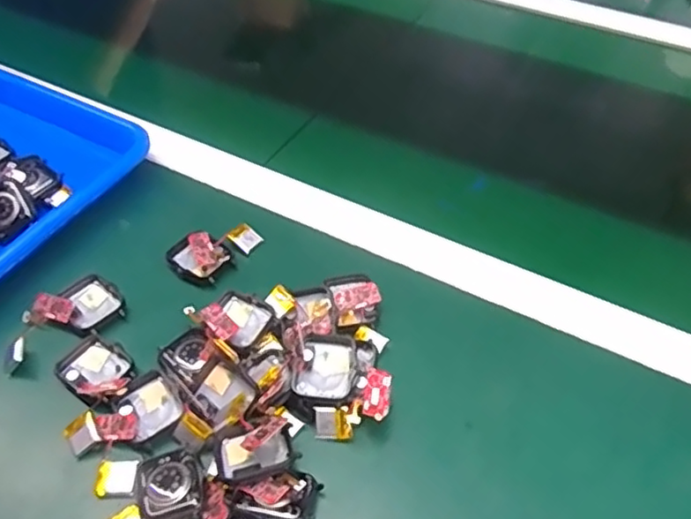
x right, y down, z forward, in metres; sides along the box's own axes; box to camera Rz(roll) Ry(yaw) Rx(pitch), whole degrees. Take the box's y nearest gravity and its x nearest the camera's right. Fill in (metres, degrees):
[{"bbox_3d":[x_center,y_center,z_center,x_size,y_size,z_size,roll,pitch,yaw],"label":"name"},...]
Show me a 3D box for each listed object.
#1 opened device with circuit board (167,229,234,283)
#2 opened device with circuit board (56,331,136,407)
[{"bbox_3d":[-0.109,-0.001,0.477,0.040,0.014,0.042,-32,56,-25],"label":"opened device with circuit board"},{"bbox_3d":[-0.160,0.072,0.414,0.052,0.014,0.041,28,54,23],"label":"opened device with circuit board"}]

